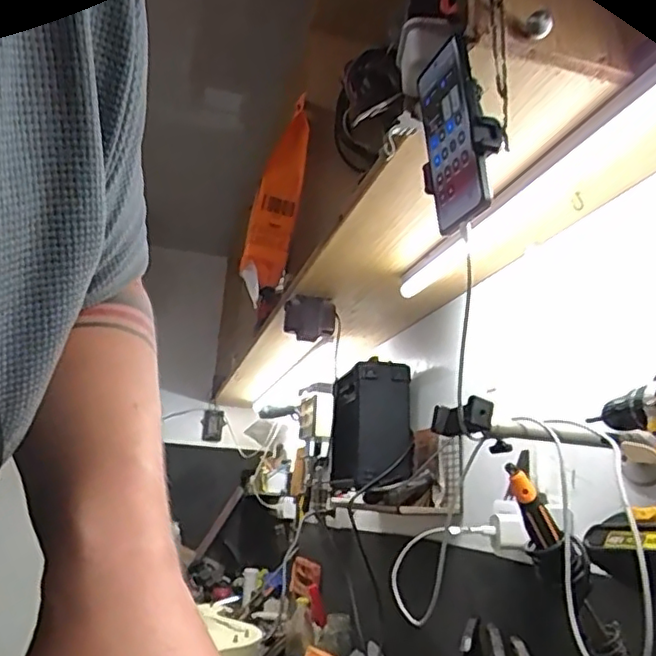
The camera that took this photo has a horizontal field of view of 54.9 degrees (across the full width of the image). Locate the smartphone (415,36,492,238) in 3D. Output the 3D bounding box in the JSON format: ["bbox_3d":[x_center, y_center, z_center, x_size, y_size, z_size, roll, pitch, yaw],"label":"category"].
[{"bbox_3d":[0.108,-0.171,0.575,0.006,0.168,0.087,-1,-16,-21],"label":"smartphone"}]

